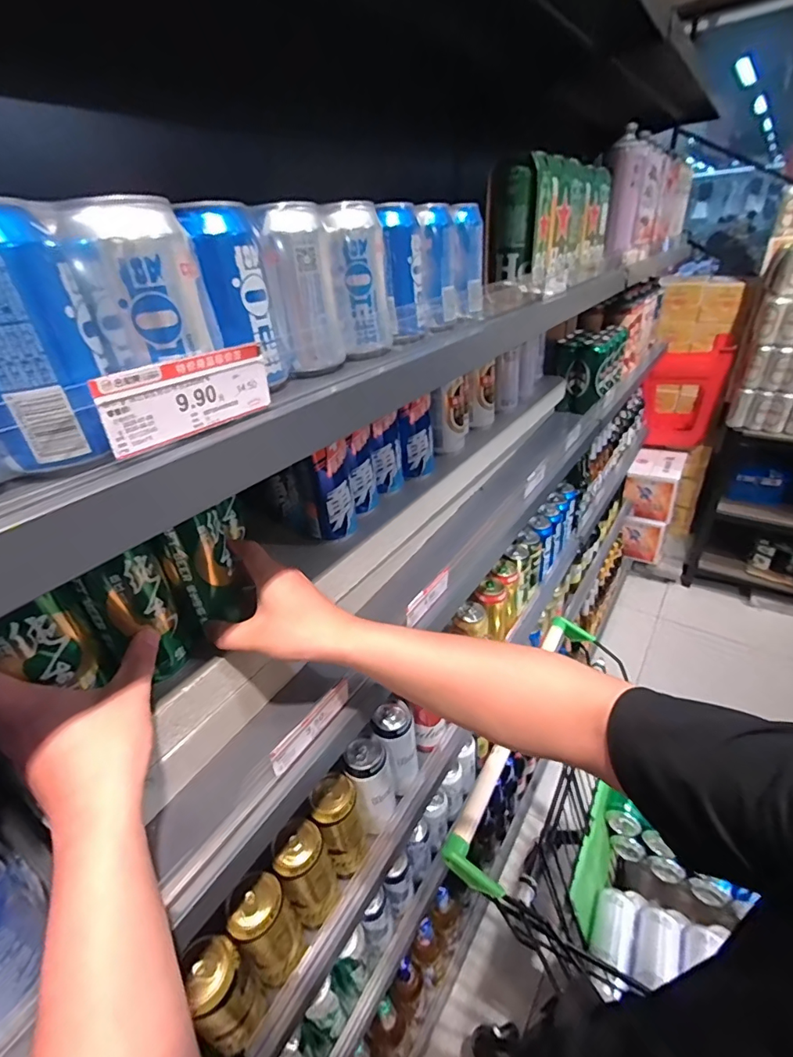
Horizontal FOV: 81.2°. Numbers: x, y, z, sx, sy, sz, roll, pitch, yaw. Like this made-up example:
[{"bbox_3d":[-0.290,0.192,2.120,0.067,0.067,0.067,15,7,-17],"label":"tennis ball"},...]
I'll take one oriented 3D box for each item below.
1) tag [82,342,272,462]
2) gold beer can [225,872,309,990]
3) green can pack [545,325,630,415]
[{"bbox_3d":[-0.114,-0.076,0.262,0.005,0.040,0.103,17,38,32],"label":"tag"},{"bbox_3d":[-0.150,0.475,0.547,0.058,0.156,0.062,-4,32,2],"label":"gold beer can"},{"bbox_3d":[0.526,-0.435,1.253,0.125,0.174,0.261,19,39,33],"label":"green can pack"}]

